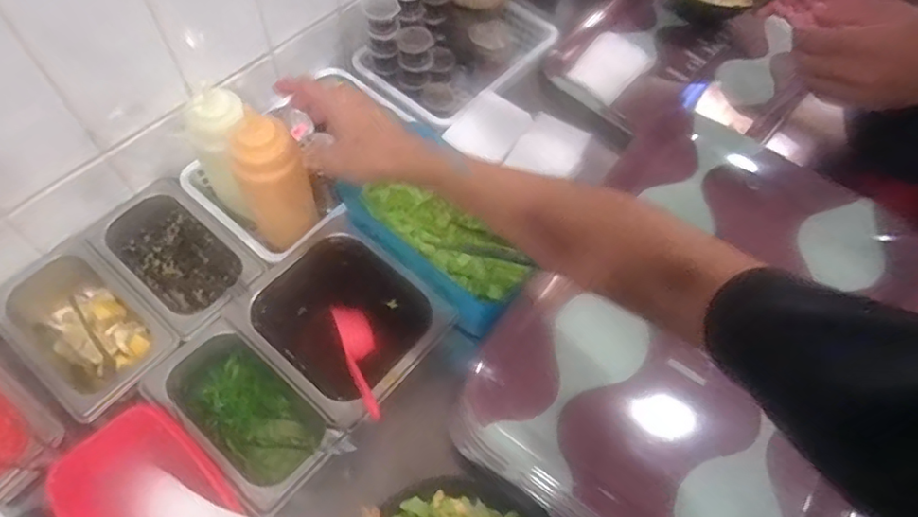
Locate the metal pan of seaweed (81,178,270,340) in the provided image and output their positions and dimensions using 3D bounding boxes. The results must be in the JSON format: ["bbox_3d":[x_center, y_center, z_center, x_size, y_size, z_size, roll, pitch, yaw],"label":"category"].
[{"bbox_3d":[-0.287,0.006,0.606,0.171,0.063,0.104,39,65,16],"label":"metal pan of seaweed"}]

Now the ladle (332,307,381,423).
[{"bbox_3d":[-0.090,0.094,0.532,0.032,0.025,0.133,-12,42,-10],"label":"ladle"}]

